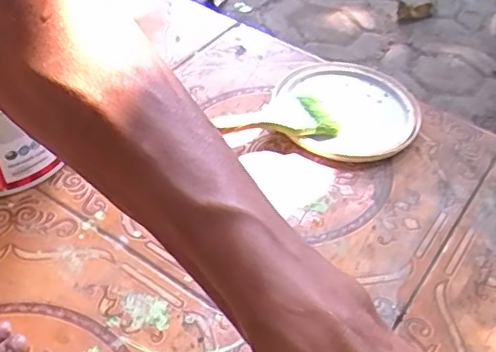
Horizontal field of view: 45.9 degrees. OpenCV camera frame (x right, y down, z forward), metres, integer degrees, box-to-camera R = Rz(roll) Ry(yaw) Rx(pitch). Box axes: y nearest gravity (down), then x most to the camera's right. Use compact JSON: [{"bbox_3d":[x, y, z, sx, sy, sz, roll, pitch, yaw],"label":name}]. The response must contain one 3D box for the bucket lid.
[{"bbox_3d":[0.121,-0.087,0.722,0.174,0.016,0.177,2,46,-3],"label":"bucket lid"}]

